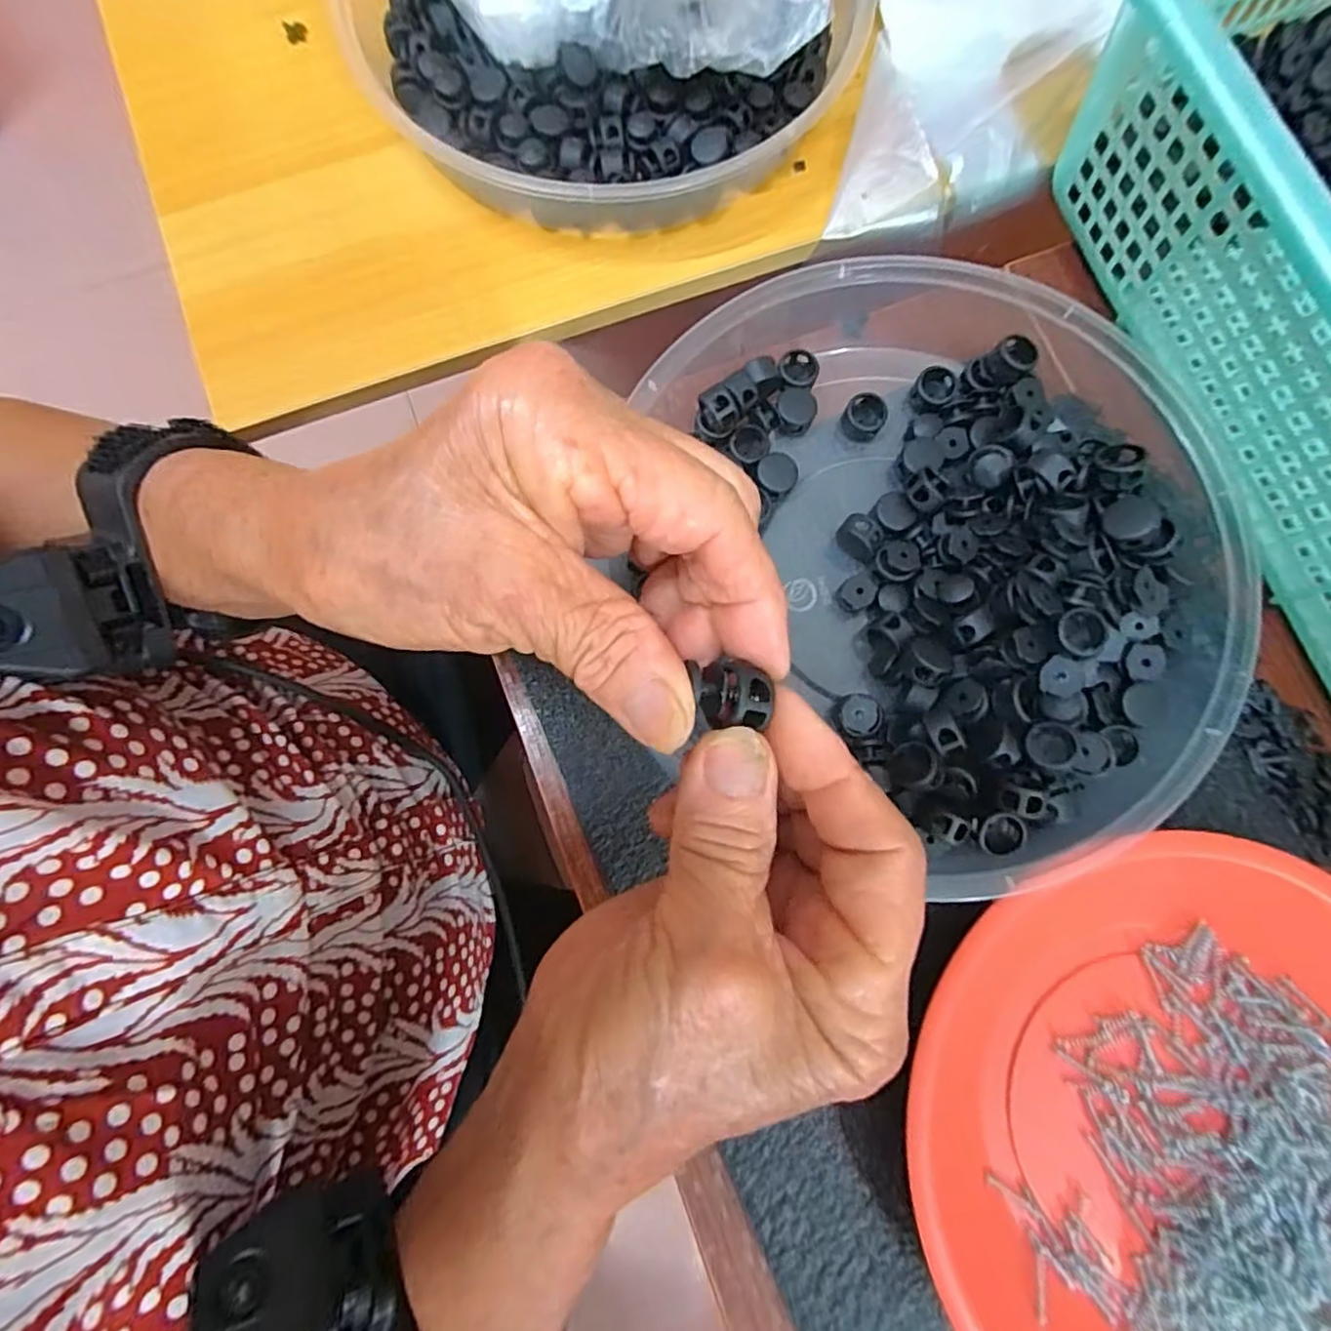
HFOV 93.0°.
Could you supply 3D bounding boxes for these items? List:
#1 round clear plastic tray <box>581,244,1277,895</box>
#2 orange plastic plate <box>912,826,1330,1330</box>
[{"bbox_3d":[0.122,-0.047,0.250,0.233,0.051,0.246,0,79,0],"label":"round clear plastic tray"},{"bbox_3d":[0.175,0.157,0.214,0.181,0.030,0.184,0,79,0],"label":"orange plastic plate"}]

